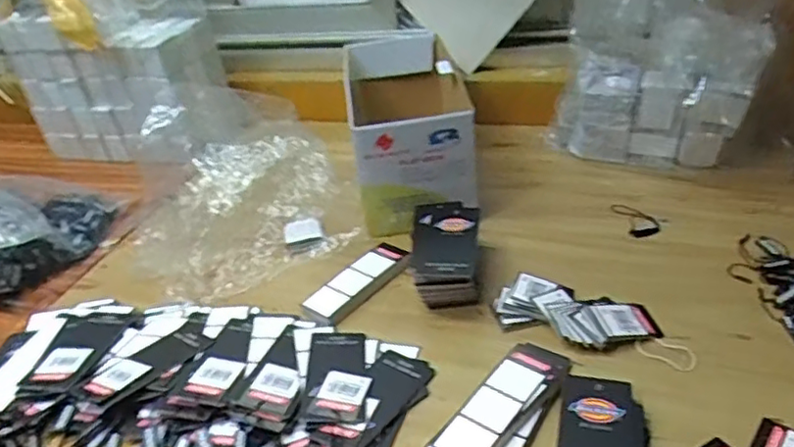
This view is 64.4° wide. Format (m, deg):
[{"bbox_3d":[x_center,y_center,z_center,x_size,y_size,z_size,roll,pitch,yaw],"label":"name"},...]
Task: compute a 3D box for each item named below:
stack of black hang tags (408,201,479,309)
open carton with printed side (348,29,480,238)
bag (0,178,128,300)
[{"bbox_3d":[0.047,0.028,0.610,0.064,0.054,0.112,-1,34,11],"label":"stack of black hang tags"},{"bbox_3d":[0.009,-0.128,0.782,0.125,0.127,0.314,-8,33,-1],"label":"open carton with printed side"},{"bbox_3d":[-0.414,-0.018,0.726,0.094,0.116,0.219,-3,33,7],"label":"bag"}]

